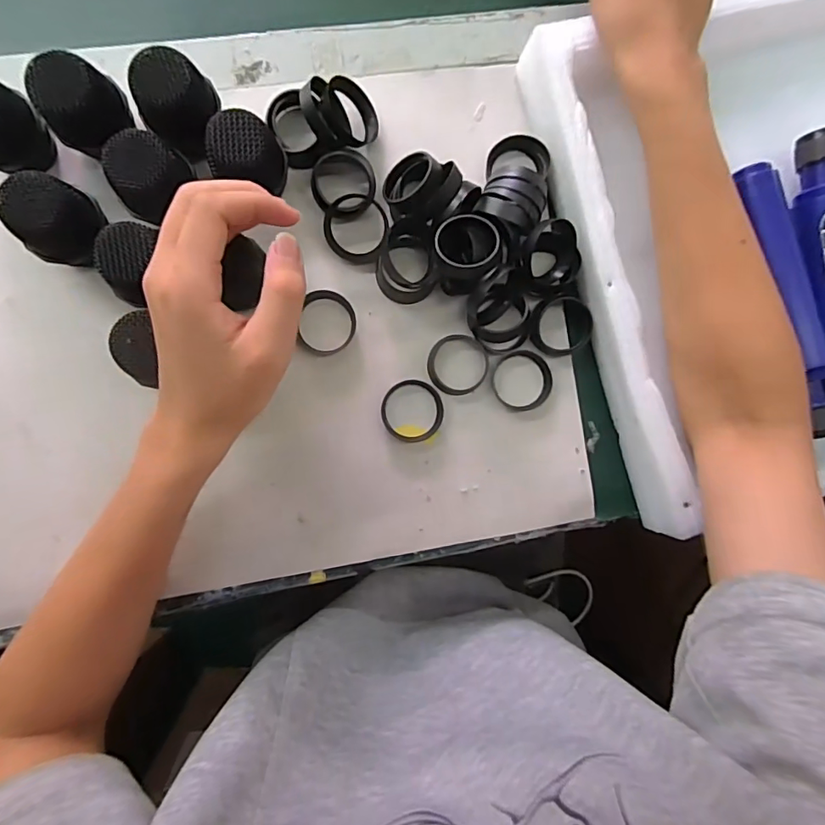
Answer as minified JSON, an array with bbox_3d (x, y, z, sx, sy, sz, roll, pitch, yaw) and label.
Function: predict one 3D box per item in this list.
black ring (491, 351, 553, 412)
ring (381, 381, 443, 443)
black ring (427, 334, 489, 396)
[{"bbox_3d":[0.081,-0.023,0.361,0.044,0.008,0.044,0,89,-6],"label":"black ring"},{"bbox_3d":[0.000,-0.001,0.354,0.044,0.004,0.044,0,89,-6],"label":"ring"},{"bbox_3d":[0.033,-0.035,0.357,0.044,0.004,0.043,0,89,-6],"label":"black ring"}]

